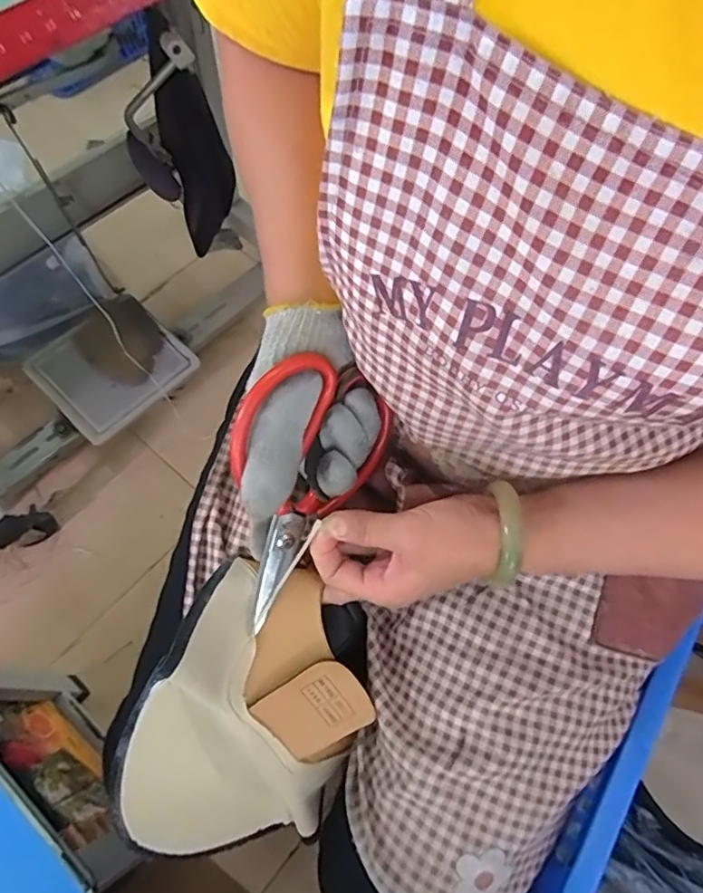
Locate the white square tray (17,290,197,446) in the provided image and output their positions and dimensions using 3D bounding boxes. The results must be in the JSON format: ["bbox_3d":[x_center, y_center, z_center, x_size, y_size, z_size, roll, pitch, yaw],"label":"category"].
[{"bbox_3d":[-0.465,-0.160,1.069,0.218,0.022,0.251,45,70,4],"label":"white square tray"}]

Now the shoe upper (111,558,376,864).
[{"bbox_3d":[-0.070,0.185,0.392,0.153,0.070,0.210,25,95,-9],"label":"shoe upper"}]

